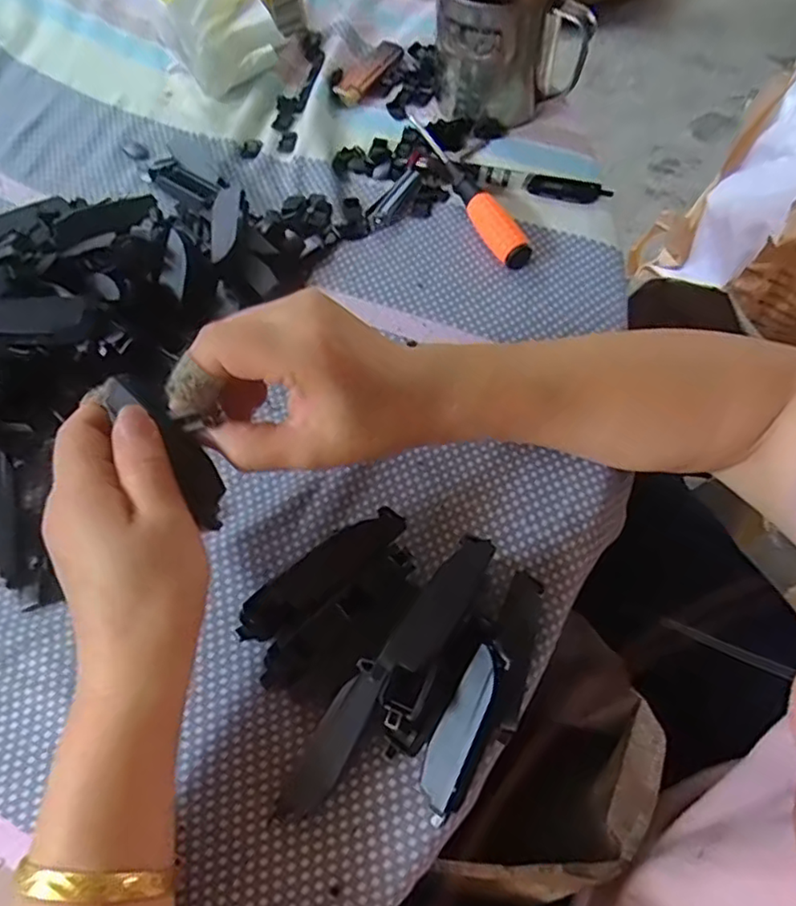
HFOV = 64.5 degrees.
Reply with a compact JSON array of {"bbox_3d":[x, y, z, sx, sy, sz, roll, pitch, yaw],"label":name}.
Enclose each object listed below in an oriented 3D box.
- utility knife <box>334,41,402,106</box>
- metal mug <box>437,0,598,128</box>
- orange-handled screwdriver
[{"bbox_3d":[-0.024,-0.309,0.513,0.022,0.011,0.082,25,66,16],"label":"utility knife"},{"bbox_3d":[0.079,-0.298,0.449,0.101,0.083,0.082,0,61,4],"label":"metal mug"},{"bbox_3d":[0.046,-0.180,0.429,0.018,0.022,0.147,-22,62,-8],"label":"orange-handled screwdriver"}]

